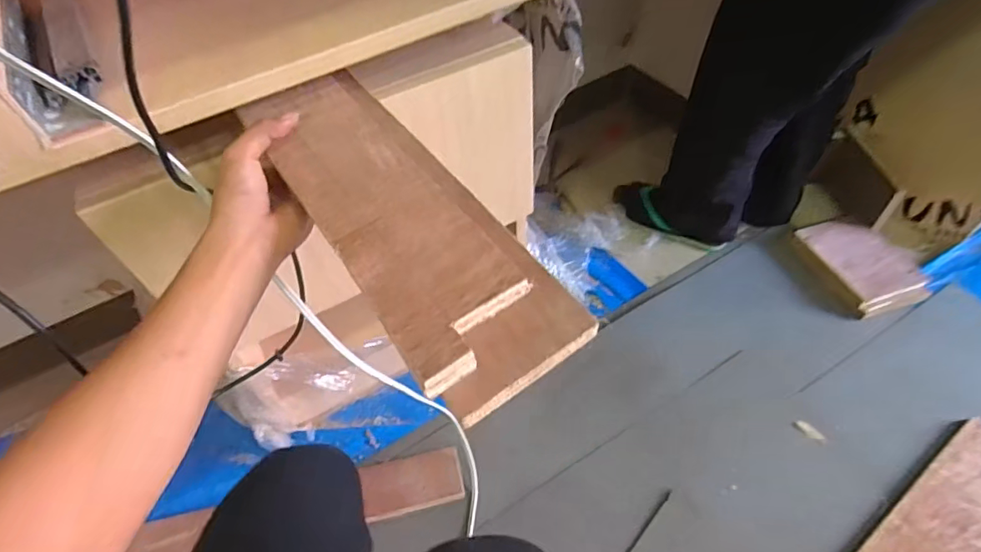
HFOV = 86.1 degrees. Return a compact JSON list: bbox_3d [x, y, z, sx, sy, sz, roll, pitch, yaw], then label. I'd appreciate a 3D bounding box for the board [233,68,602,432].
[{"bbox_3d":[-0.077,-0.058,0.434,0.125,0.025,0.362,-31,61,-18],"label":"board"}]

